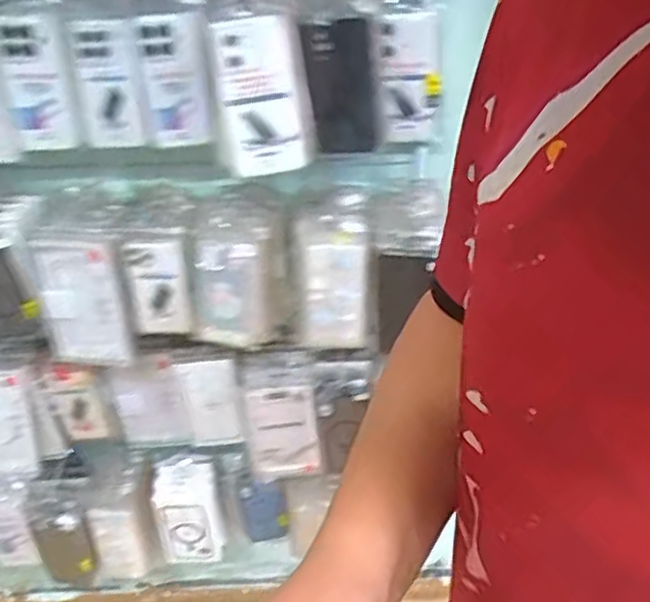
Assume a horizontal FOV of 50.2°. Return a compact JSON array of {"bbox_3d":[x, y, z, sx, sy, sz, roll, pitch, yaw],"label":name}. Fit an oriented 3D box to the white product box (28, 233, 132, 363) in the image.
[{"bbox_3d":[-0.333,0.005,0.957,0.112,0.203,0.028,1,34,7],"label":"white product box"}]

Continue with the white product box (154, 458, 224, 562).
[{"bbox_3d":[-0.238,0.379,1.228,0.102,0.216,0.093,-13,35,-14],"label":"white product box"}]

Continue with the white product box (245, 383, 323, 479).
[{"bbox_3d":[-0.064,0.201,1.082,0.105,0.173,0.049,-7,34,-6],"label":"white product box"}]

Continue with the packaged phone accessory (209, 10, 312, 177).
[{"bbox_3d":[-0.069,-0.217,0.740,0.091,0.166,0.030,-5,33,-3],"label":"packaged phone accessory"}]

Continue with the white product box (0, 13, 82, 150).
[{"bbox_3d":[-0.352,-0.266,0.857,0.080,0.157,0.022,-9,34,-8],"label":"white product box"}]

